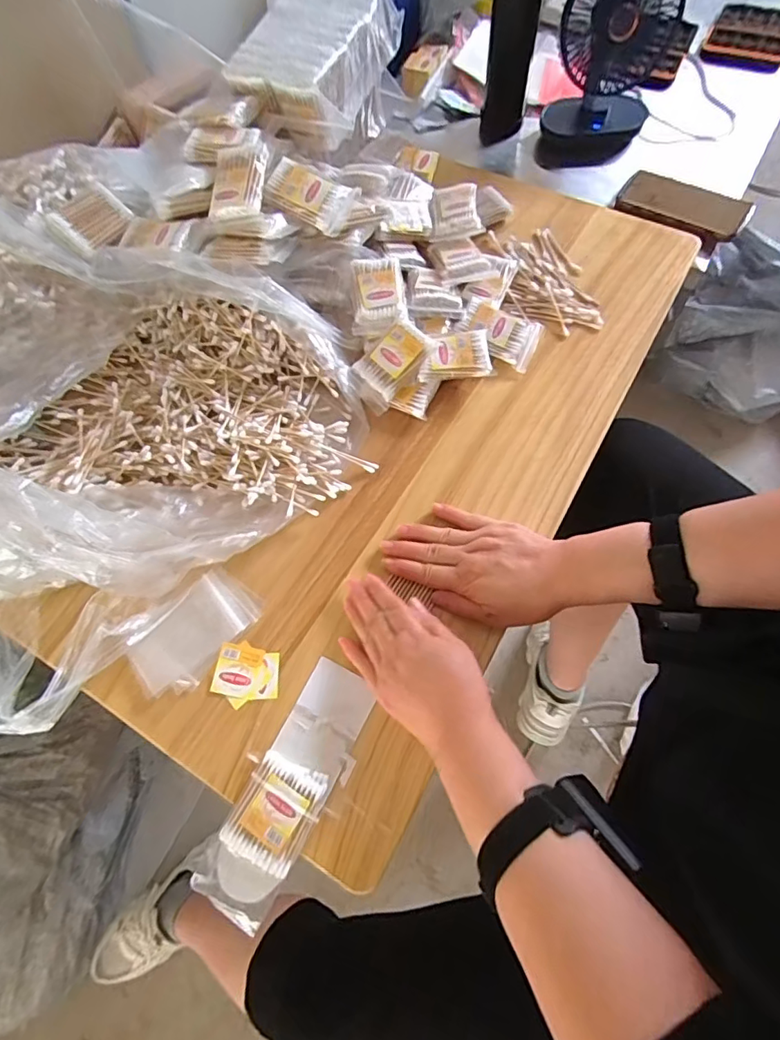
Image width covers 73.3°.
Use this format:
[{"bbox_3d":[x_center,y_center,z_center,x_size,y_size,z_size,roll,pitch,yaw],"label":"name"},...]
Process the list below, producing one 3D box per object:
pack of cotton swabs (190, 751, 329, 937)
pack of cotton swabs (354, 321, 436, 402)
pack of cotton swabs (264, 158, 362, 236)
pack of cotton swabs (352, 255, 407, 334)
[{"bbox_3d":[-0.100,0.248,0.411,0.061,0.010,0.114,26,72,14],"label":"pack of cotton swabs"},{"bbox_3d":[0.001,-0.170,0.544,0.054,0.014,0.075,41,96,13],"label":"pack of cotton swabs"},{"bbox_3d":[-0.084,-0.336,0.544,0.083,0.029,0.056,24,96,8],"label":"pack of cotton swabs"},{"bbox_3d":[-0.012,-0.245,0.568,0.055,0.029,0.083,-2,67,4],"label":"pack of cotton swabs"}]

